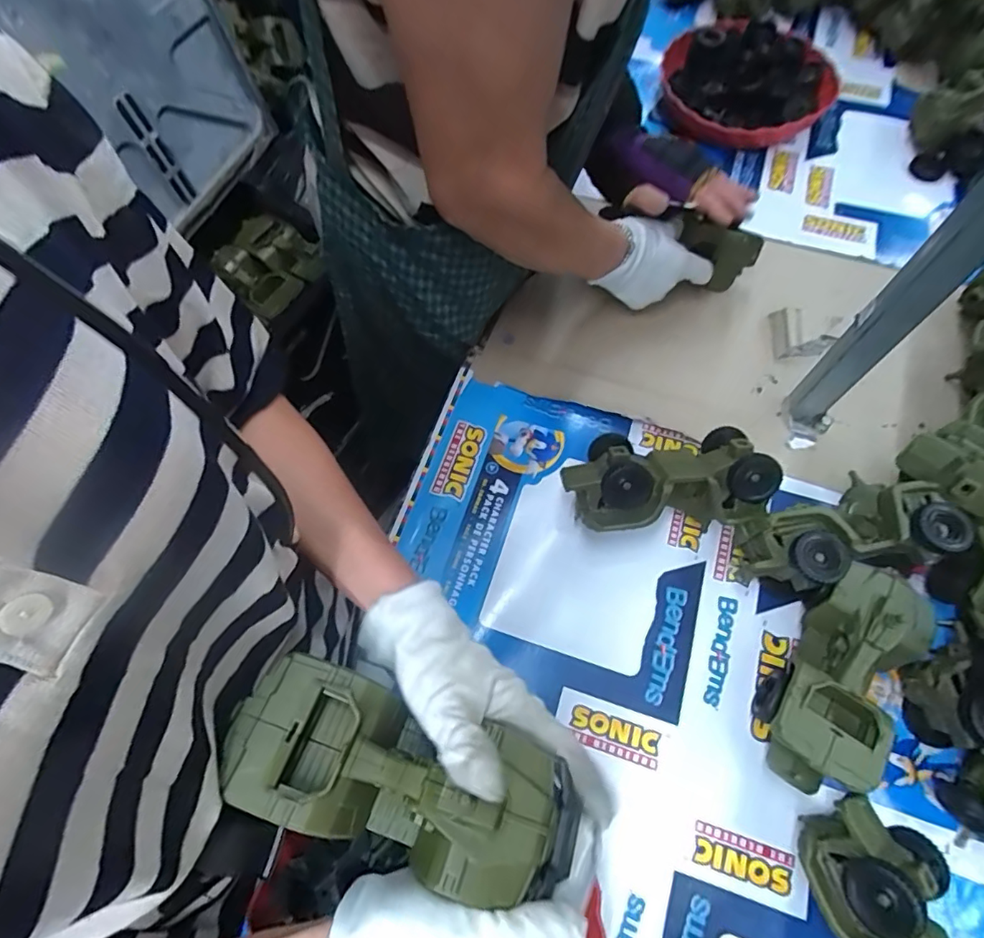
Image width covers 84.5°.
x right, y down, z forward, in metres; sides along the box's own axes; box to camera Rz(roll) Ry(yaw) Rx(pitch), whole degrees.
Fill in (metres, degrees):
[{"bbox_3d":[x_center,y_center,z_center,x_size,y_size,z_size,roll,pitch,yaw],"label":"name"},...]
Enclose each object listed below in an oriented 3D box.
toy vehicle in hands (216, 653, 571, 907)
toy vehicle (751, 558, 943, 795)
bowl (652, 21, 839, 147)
[{"bbox_3d":[-0.050,0.168,0.298,0.179,0.057,0.076,19,68,7],"label":"toy vehicle in hands"},{"bbox_3d":[0.288,0.173,0.449,0.079,0.082,0.182,32,70,15],"label":"toy vehicle"},{"bbox_3d":[0.353,-0.566,0.796,0.224,0.072,0.246,-23,67,-9],"label":"bowl"}]

